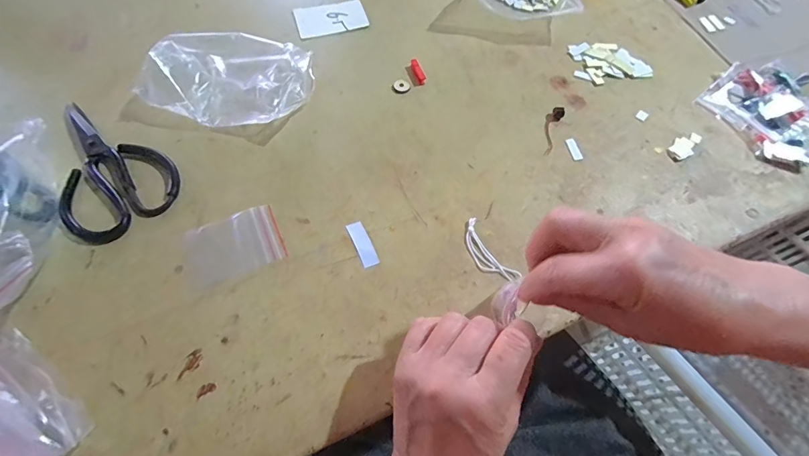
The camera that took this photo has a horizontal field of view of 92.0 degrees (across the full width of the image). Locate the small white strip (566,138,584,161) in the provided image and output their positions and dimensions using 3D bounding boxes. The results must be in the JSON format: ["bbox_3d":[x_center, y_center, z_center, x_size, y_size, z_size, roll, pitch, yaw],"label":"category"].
[{"bbox_3d":[0.190,-0.089,0.439,0.010,0.005,0.030,-10,63,-7],"label":"small white strip"}]

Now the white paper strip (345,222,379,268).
[{"bbox_3d":[-0.039,0.014,0.367,0.016,0.004,0.048,-23,66,-13],"label":"white paper strip"}]

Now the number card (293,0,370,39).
[{"bbox_3d":[-0.099,-0.284,0.529,0.093,0.004,0.059,-15,67,-9],"label":"number card"}]

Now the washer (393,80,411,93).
[{"bbox_3d":[-0.003,-0.170,0.470,0.020,0.004,0.020,1,63,-2],"label":"washer"}]

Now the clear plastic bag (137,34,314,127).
[{"bbox_3d":[-0.194,-0.169,0.435,0.167,0.052,0.113,5,63,0],"label":"clear plastic bag"}]

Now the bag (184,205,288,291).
[{"bbox_3d":[-0.159,0.016,0.364,0.083,0.004,0.061,-21,66,-15],"label":"bag"}]

